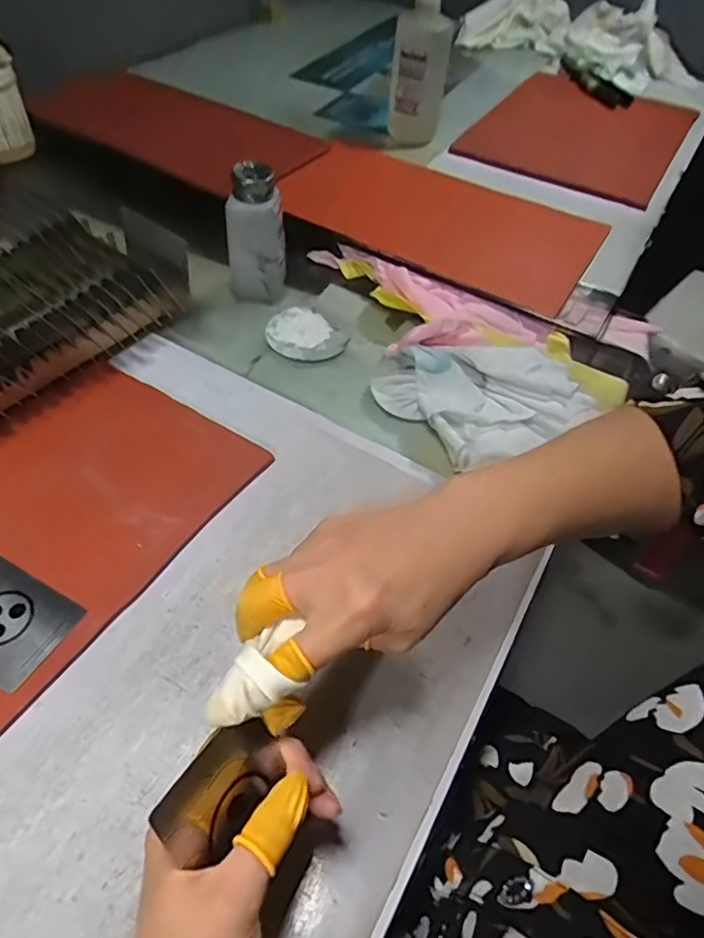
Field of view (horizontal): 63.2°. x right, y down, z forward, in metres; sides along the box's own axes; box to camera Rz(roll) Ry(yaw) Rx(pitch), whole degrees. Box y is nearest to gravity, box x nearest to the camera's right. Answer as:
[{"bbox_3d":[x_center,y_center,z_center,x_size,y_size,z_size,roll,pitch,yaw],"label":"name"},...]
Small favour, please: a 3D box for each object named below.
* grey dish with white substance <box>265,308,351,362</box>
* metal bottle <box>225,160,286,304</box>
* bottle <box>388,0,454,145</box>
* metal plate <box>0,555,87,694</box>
[{"bbox_3d":[-0.049,-0.138,0.580,0.065,0.010,0.077,-30,60,-25],"label":"grey dish with white substance"},{"bbox_3d":[-0.099,-0.233,0.585,0.057,0.136,0.046,-5,53,-8],"label":"metal bottle"},{"bbox_3d":[0.085,-0.546,0.746,0.090,0.224,0.058,19,53,10],"label":"bottle"},{"bbox_3d":[-0.227,0.096,0.370,0.084,0.004,0.061,26,55,15],"label":"metal plate"}]

